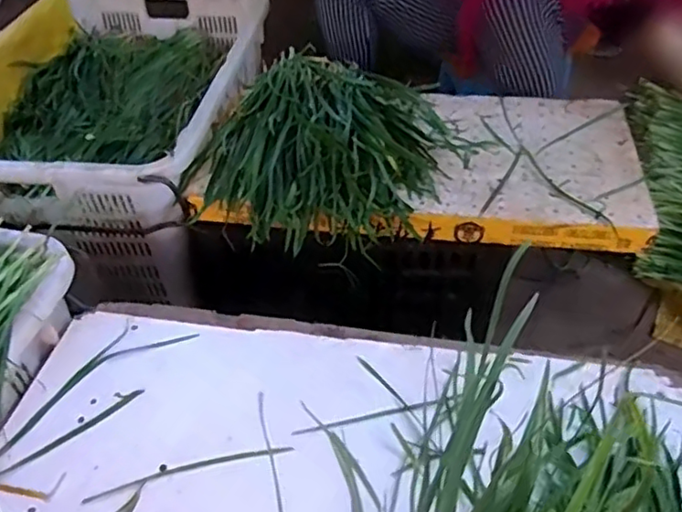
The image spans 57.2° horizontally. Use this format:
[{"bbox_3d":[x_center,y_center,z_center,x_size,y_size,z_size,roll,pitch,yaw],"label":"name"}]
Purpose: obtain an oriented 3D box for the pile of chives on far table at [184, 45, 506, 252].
[{"bbox_3d":[-0.015,-0.176,0.931,0.346,0.083,0.380,31,54,28],"label":"pile of chives on far table"}]

